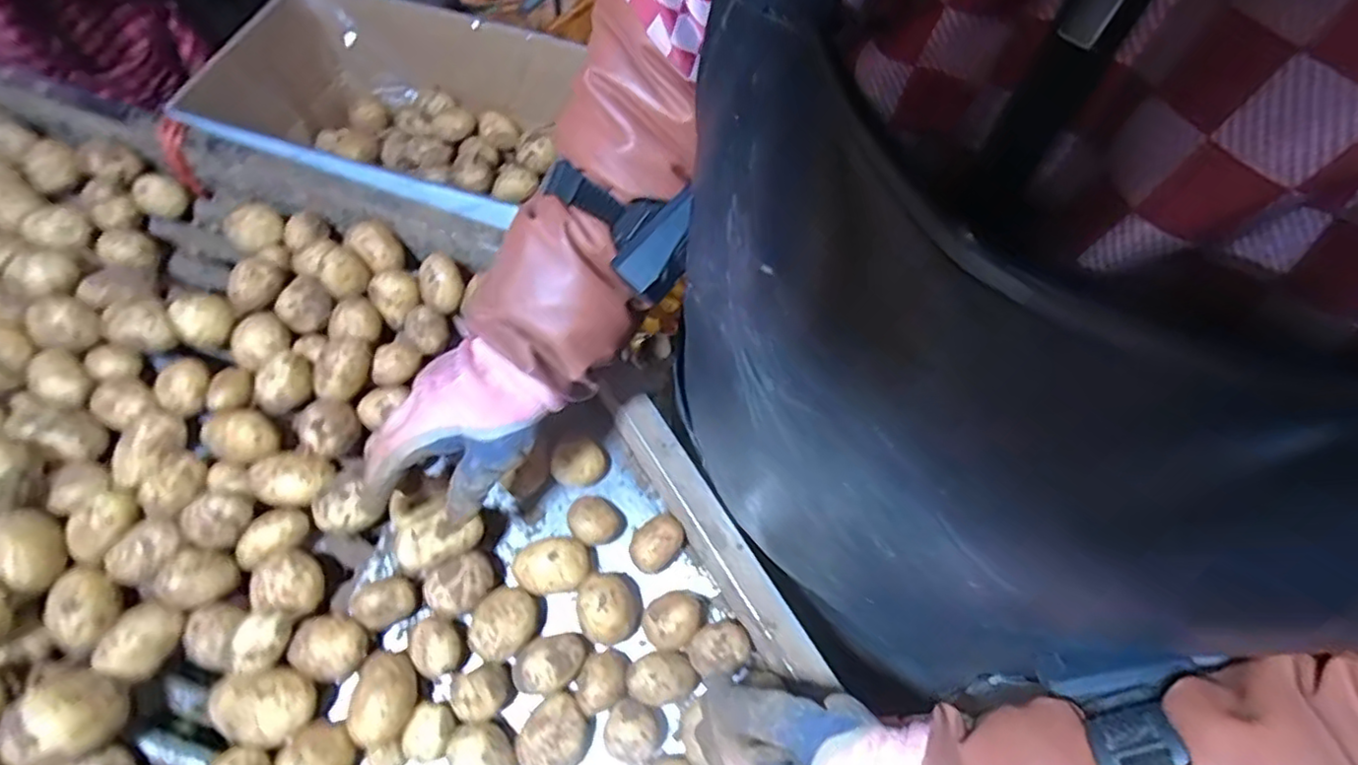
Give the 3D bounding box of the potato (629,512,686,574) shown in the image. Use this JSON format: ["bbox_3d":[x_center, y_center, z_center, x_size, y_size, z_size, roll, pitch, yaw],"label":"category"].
[{"bbox_3d":[-0.017,0.126,0.513,0.045,0.029,0.032,-40,70,-21],"label":"potato"}]

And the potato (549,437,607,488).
[{"bbox_3d":[-0.085,0.067,0.547,0.043,0.032,0.038,-25,66,-15],"label":"potato"}]

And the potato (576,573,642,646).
[{"bbox_3d":[-0.053,0.170,0.491,0.046,0.040,0.049,1,62,-2],"label":"potato"}]

